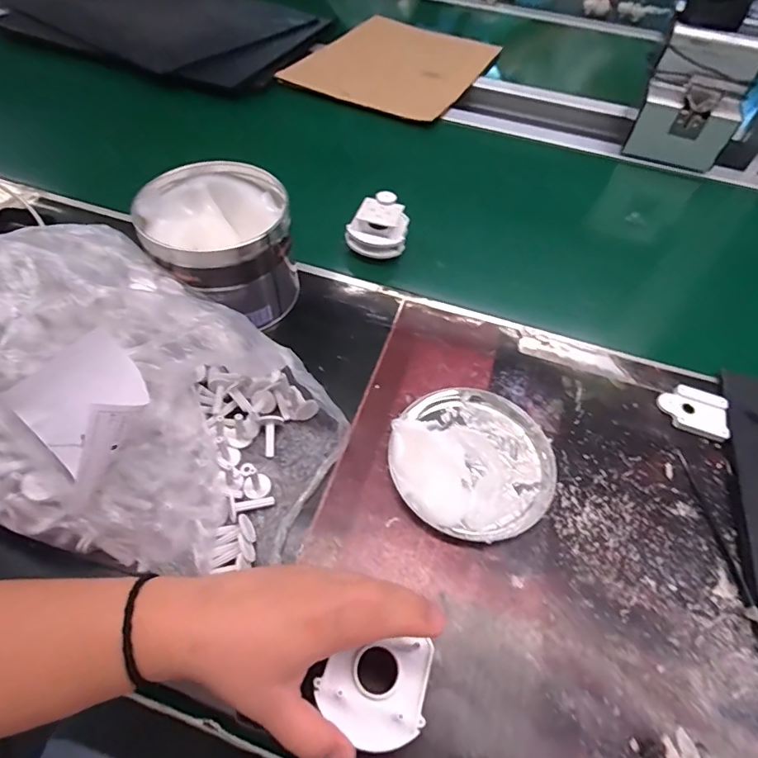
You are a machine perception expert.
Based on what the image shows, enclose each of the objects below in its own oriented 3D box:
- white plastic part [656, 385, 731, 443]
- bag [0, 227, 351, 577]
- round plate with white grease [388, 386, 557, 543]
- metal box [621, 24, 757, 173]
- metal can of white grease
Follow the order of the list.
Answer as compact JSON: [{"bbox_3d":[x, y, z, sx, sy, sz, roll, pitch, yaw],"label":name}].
[{"bbox_3d":[0.277,0.028,0.419,0.055,0.009,0.046,19,54,10],"label":"white plastic part"},{"bbox_3d":[-0.182,0.007,0.338,0.295,0.119,0.199,19,54,10],"label":"bag"},{"bbox_3d":[0.074,0.059,0.374,0.127,0.026,0.126,2,53,-3],"label":"round plate with white grease"},{"bbox_3d":[0.429,-0.377,0.652,0.124,0.144,0.073,15,53,7],"label":"metal box"},{"bbox_3d":[-0.143,-0.118,0.442,0.121,0.099,0.123,2,53,-3],"label":"metal can of white grease"}]

